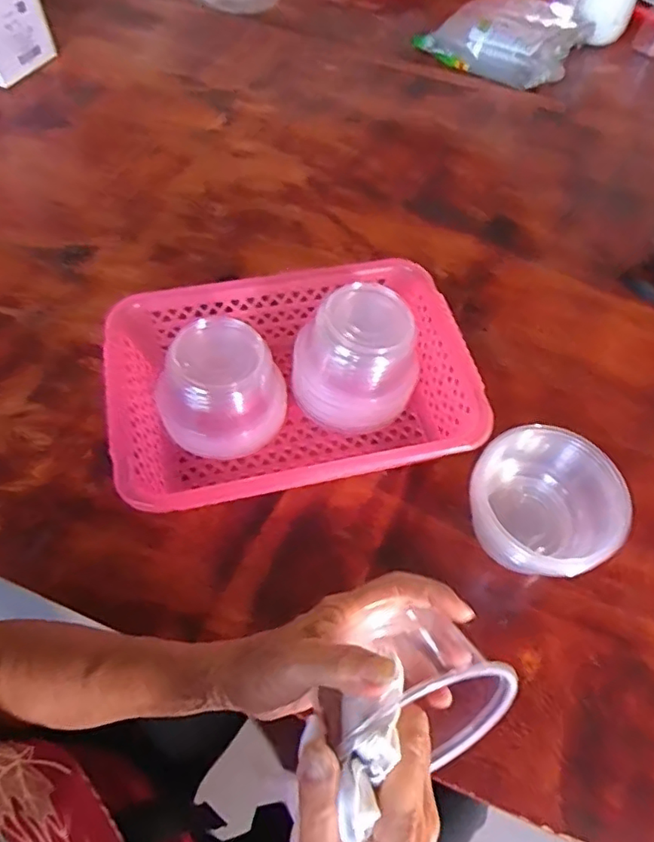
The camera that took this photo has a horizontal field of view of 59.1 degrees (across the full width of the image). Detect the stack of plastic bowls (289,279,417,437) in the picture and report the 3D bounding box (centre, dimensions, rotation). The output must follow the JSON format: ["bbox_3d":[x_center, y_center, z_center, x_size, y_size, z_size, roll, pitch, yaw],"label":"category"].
[{"bbox_3d":[0.025,-0.056,0.530,0.097,0.109,0.103,-30,65,-20],"label":"stack of plastic bowls"}]

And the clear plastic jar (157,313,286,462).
[{"bbox_3d":[-0.096,-0.028,0.519,0.108,0.091,0.099,2,58,-2],"label":"clear plastic jar"}]

